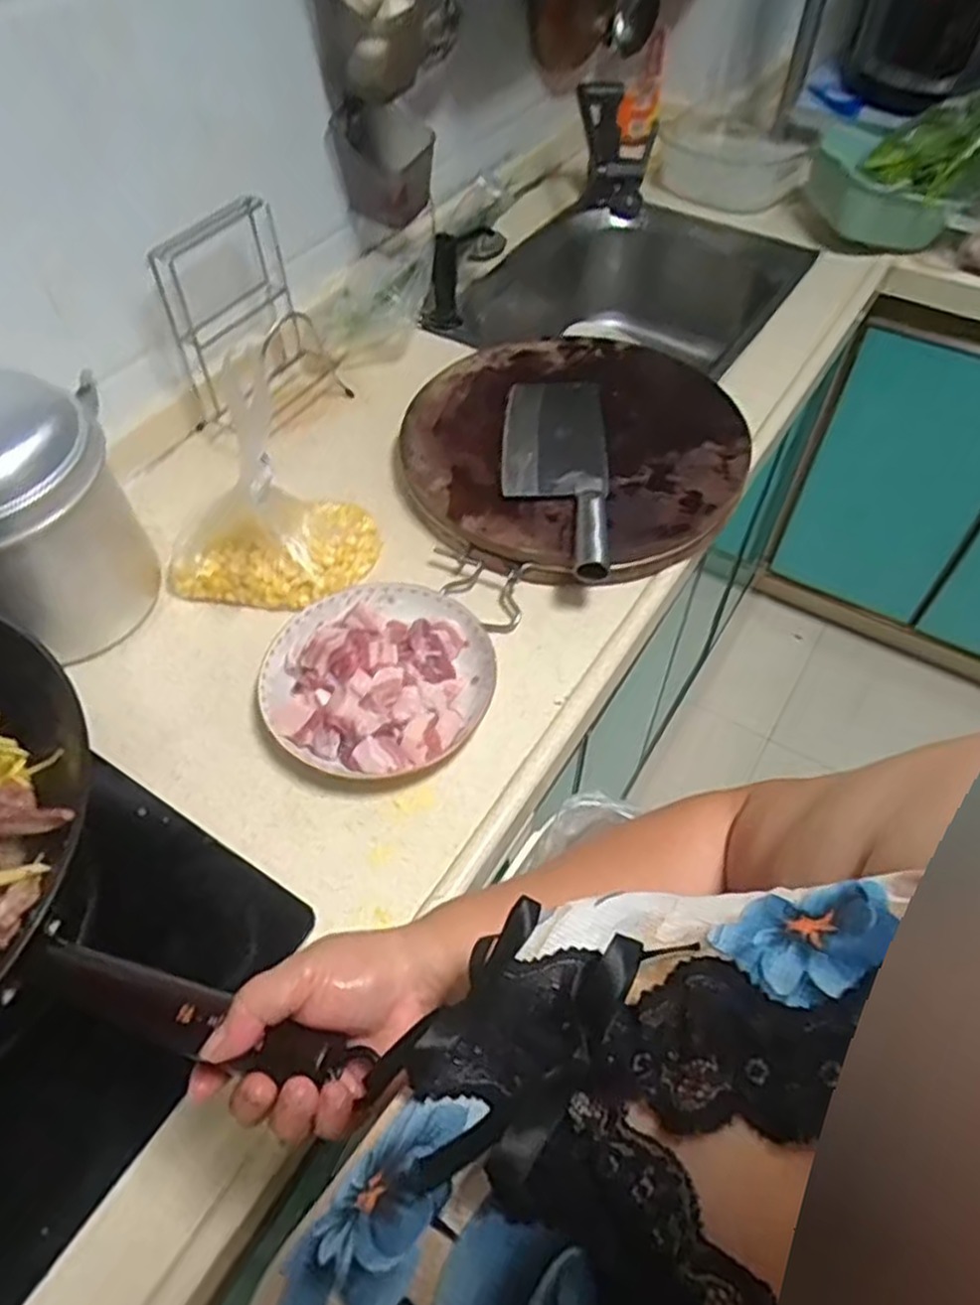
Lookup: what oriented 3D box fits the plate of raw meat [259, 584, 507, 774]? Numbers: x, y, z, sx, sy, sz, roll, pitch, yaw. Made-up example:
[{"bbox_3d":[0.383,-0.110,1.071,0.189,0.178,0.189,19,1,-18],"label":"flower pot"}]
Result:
[{"bbox_3d":[-0.100,0.014,0.670,0.194,0.055,0.196,0,56,0],"label":"plate of raw meat"}]

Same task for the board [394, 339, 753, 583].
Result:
[{"bbox_3d":[0.088,-0.242,0.846,0.366,0.037,0.372,0,56,0],"label":"board"}]

